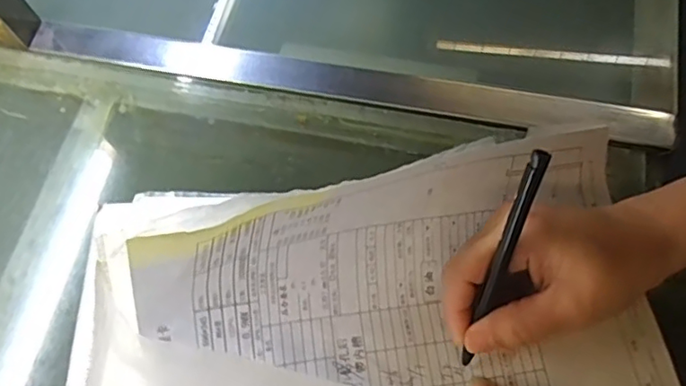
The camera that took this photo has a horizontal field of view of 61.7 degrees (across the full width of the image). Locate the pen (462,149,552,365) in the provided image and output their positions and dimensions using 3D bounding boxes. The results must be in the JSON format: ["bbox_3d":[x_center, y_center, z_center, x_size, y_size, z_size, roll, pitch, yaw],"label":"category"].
[{"bbox_3d":[0.080,0.040,0.296,0.009,0.135,0.011,18,30,13],"label":"pen"}]

